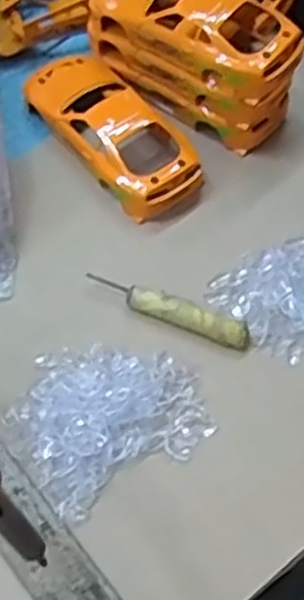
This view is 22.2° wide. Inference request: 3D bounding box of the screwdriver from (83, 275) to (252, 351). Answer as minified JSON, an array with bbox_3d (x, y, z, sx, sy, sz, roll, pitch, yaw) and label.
[{"bbox_3d":[0.008,0.005,0.403,0.089,0.011,0.015,20,61,10],"label":"screwdriver"}]

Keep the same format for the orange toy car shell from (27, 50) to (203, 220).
[{"bbox_3d":[-0.023,-0.103,0.455,0.055,0.031,0.124,-36,66,-20],"label":"orange toy car shell"}]

